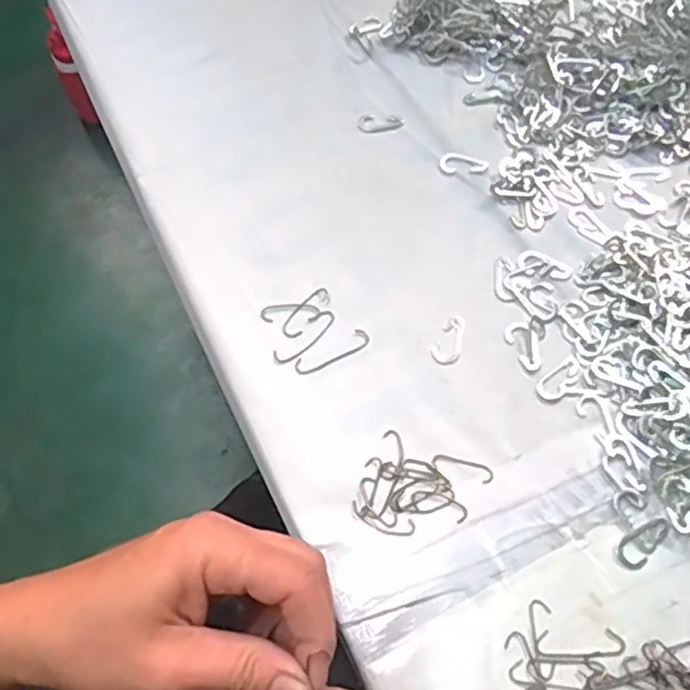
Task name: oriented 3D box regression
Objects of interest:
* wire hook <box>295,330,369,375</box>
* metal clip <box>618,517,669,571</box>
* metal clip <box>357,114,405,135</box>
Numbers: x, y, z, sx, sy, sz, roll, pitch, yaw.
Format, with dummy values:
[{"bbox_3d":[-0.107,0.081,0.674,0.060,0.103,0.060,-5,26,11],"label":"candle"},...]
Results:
[{"bbox_3d":[-0.008,0.005,0.443,0.053,0.004,0.013,-25,63,-13],"label":"wire hook"},{"bbox_3d":[0.170,0.111,0.378,0.036,0.004,0.016,-39,66,-19],"label":"metal clip"},{"bbox_3d":[0.029,-0.181,0.544,0.037,0.004,0.020,2,60,2],"label":"metal clip"}]

